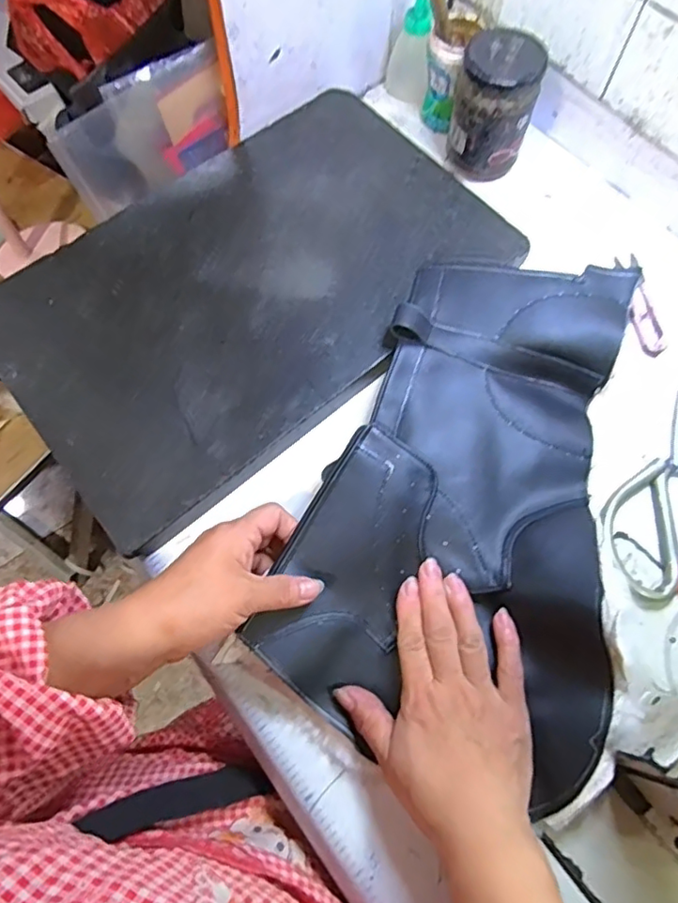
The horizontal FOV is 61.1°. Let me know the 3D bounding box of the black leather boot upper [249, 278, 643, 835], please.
[{"bbox_3d":[0.091,0.019,0.391,0.210,0.048,0.336,17,68,7],"label":"black leather boot upper"}]

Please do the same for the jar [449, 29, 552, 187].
[{"bbox_3d":[0.130,-0.290,0.488,0.066,0.094,0.059,7,67,3],"label":"jar"}]

